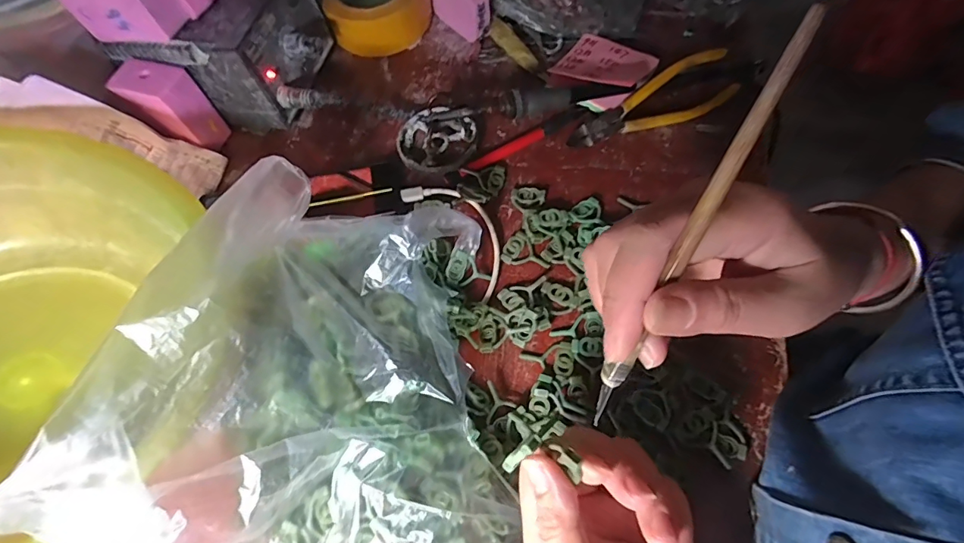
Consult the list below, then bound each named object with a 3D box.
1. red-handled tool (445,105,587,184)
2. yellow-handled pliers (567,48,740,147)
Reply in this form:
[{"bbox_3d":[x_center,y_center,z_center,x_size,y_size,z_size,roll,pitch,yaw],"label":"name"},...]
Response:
[{"bbox_3d":[0.031,-0.108,0.392,0.137,0.009,0.013,-33,67,-12],"label":"red-handled tool"},{"bbox_3d":[0.143,-0.143,0.395,0.153,0.021,0.048,-20,103,-5],"label":"yellow-handled pliers"}]

